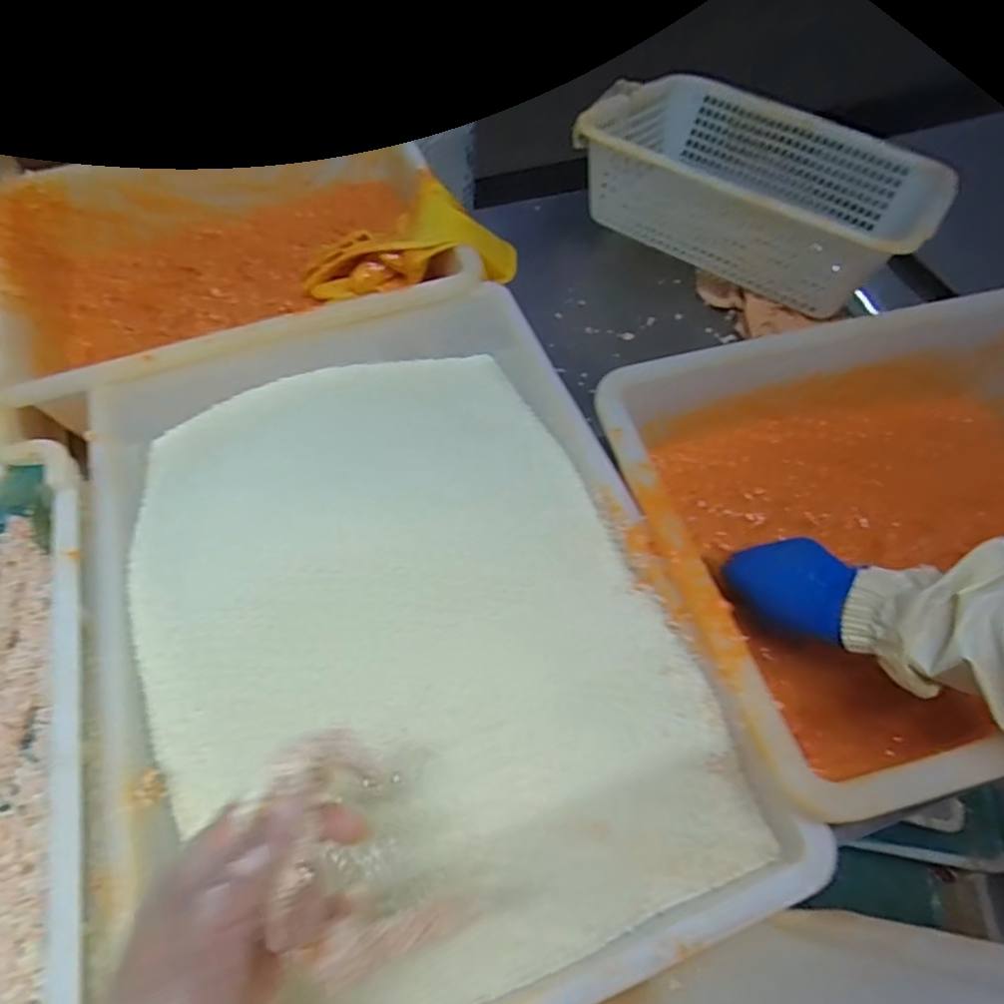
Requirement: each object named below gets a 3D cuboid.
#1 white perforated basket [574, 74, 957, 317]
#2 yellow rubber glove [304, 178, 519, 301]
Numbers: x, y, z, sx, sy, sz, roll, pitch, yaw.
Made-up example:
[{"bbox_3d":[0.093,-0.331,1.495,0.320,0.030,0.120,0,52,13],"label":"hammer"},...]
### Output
[{"bbox_3d":[0.319,-0.427,0.854,0.442,0.124,0.219,35,64,19],"label":"white perforated basket"},{"bbox_3d":[-0.118,-0.304,0.755,0.259,0.070,0.115,-10,57,10],"label":"yellow rubber glove"}]

